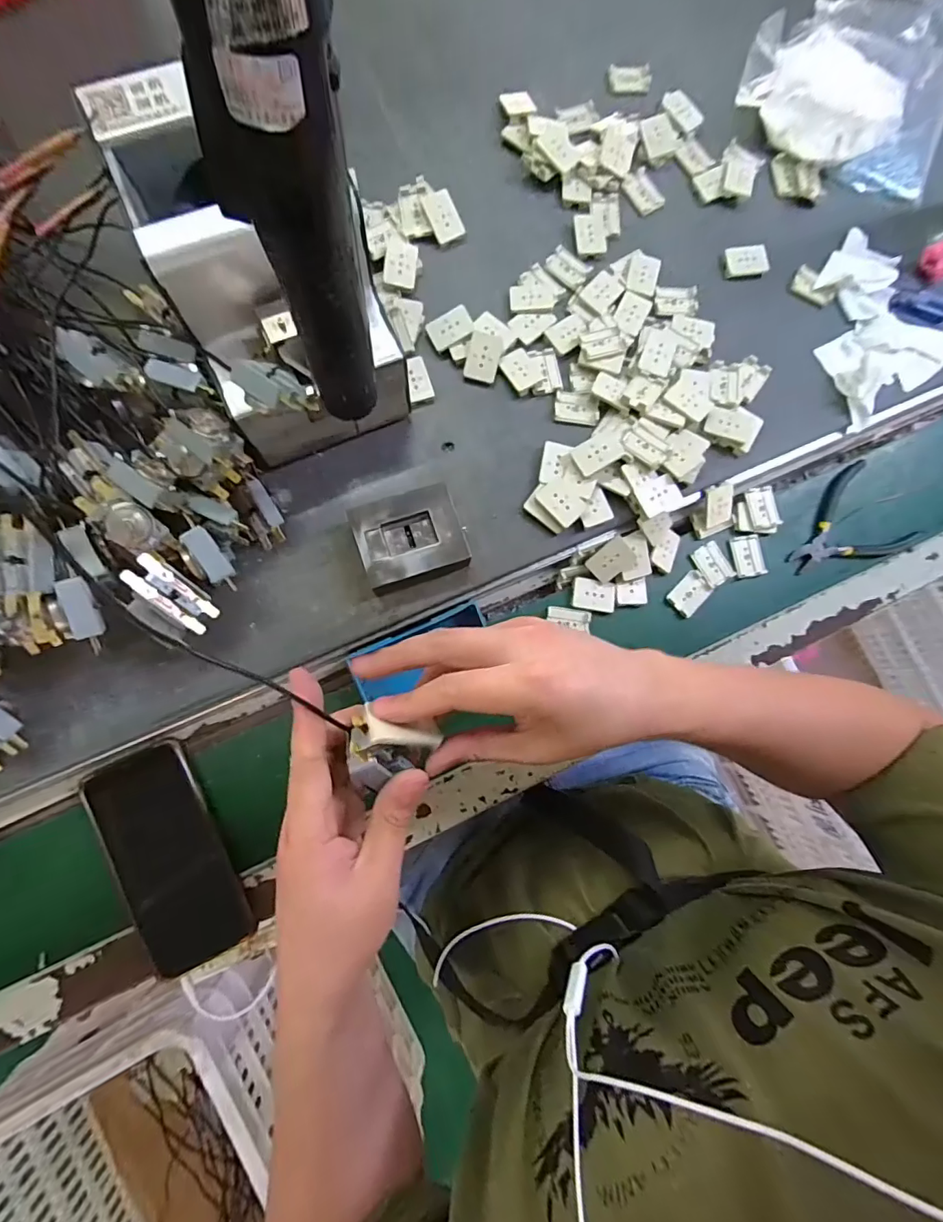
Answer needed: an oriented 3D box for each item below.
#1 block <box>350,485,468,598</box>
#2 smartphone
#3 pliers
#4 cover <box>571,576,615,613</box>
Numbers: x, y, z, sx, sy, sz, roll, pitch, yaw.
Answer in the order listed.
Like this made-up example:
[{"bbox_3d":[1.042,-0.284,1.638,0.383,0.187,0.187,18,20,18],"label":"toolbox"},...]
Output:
[{"bbox_3d":[-0.047,-0.055,0.393,0.078,0.030,0.067,-19,84,-7],"label":"block"},{"bbox_3d":[-0.231,0.187,0.380,0.076,0.012,0.161,-30,86,-8],"label":"smartphone"},{"bbox_3d":[0.356,-0.072,0.474,0.122,0.013,0.086,-37,87,-9],"label":"pliers"},{"bbox_3d":[0.110,-0.013,0.446,0.038,0.006,0.027,12,81,-3],"label":"cover"}]

